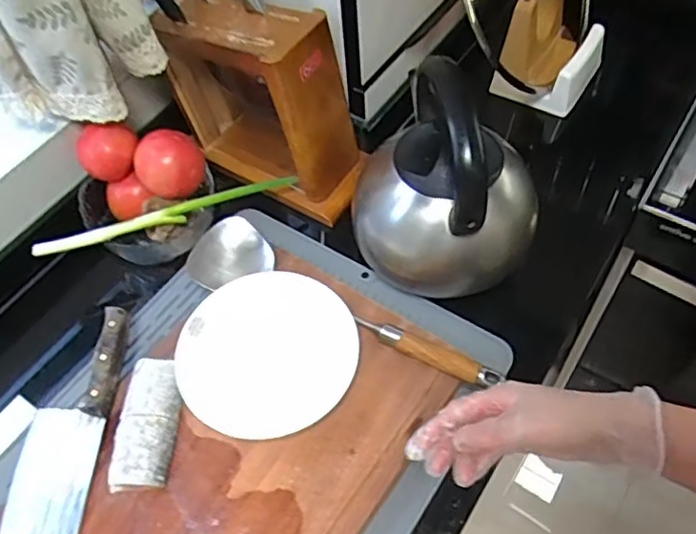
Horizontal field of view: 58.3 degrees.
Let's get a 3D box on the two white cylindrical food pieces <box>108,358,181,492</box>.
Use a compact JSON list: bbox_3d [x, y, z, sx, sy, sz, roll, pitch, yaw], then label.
[{"bbox_3d":[-0.200,0.156,0.626,0.055,0.021,0.129,0,56,4],"label":"two white cylindrical food pieces"}]

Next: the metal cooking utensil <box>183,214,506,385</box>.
[{"bbox_3d":[-0.007,0.032,0.694,0.367,0.032,0.092,18,59,16],"label":"metal cooking utensil"}]

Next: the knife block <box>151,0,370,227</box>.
[{"bbox_3d":[-0.103,-0.209,0.765,0.241,0.224,0.111,26,62,20],"label":"knife block"}]

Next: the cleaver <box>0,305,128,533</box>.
[{"bbox_3d":[-0.284,0.174,0.618,0.079,0.028,0.283,1,56,5],"label":"cleaver"}]

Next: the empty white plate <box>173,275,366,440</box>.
[{"bbox_3d":[-0.085,0.090,0.649,0.181,0.035,0.175,-2,56,3],"label":"empty white plate"}]

